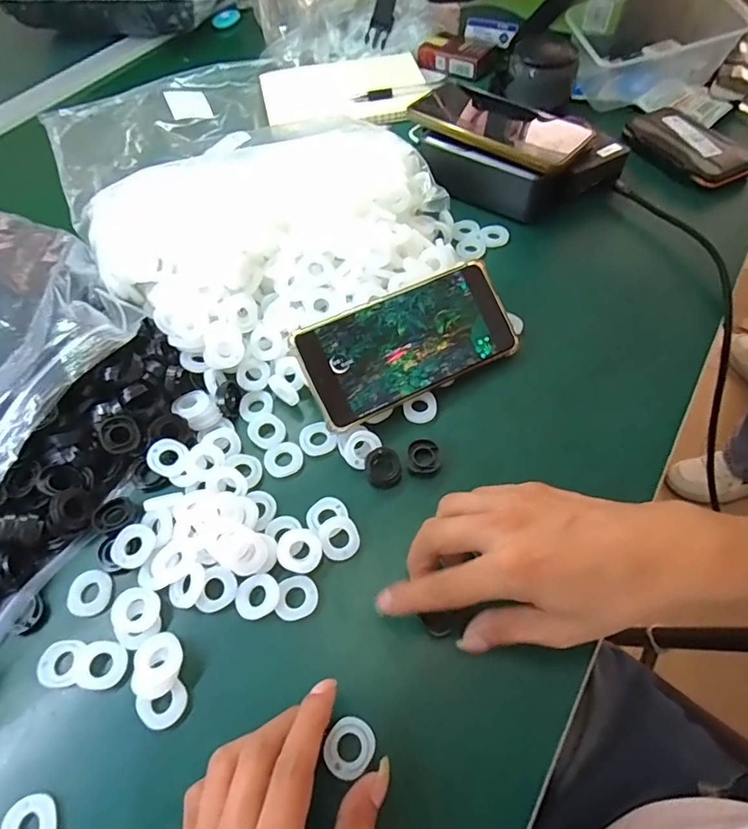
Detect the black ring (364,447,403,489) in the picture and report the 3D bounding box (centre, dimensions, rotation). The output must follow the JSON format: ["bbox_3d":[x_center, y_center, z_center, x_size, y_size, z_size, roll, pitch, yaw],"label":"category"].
[{"bbox_3d":[0.006,0.037,0.341,0.026,0.013,0.026,5,71,-14],"label":"black ring"}]

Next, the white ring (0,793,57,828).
[{"bbox_3d":[-0.175,0.209,0.248,0.025,0.005,0.027,-2,57,3],"label":"white ring"}]

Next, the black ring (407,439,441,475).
[{"bbox_3d":[0.035,0.029,0.347,0.022,0.007,0.024,-2,57,3],"label":"black ring"}]

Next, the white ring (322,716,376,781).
[{"bbox_3d":[-0.013,0.175,0.260,0.027,0.005,0.026,-2,57,3],"label":"white ring"}]

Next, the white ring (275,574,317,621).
[{"bbox_3d":[-0.047,0.113,0.302,0.023,0.005,0.025,-2,57,3],"label":"white ring"}]

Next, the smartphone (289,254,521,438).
[{"bbox_3d":[0.028,-0.055,0.367,0.166,0.005,0.077,-25,90,-16],"label":"smartphone"}]

